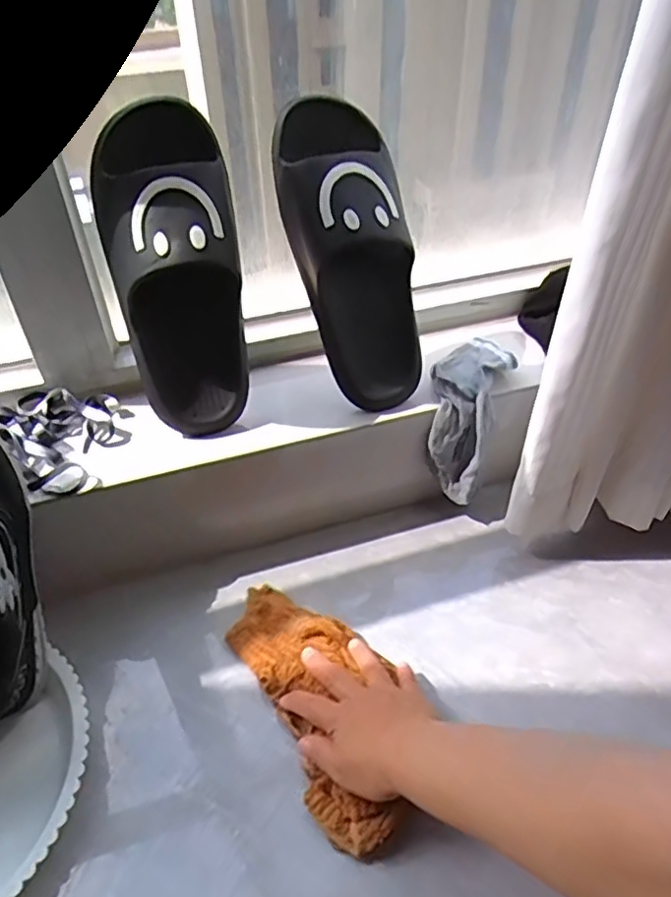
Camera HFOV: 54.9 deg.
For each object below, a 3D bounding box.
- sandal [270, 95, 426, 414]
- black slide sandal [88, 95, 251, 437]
[{"bbox_3d":[0.022,-0.169,0.580,0.091,0.265,0.072,-23,19,-20],"label":"sandal"},{"bbox_3d":[-0.139,-0.142,0.553,0.111,0.270,0.063,-8,23,-5],"label":"black slide sandal"}]

